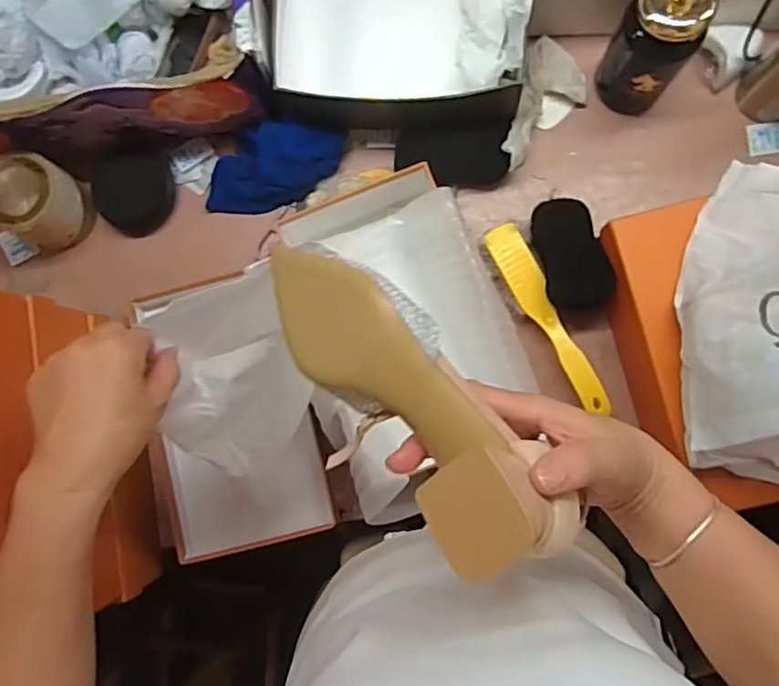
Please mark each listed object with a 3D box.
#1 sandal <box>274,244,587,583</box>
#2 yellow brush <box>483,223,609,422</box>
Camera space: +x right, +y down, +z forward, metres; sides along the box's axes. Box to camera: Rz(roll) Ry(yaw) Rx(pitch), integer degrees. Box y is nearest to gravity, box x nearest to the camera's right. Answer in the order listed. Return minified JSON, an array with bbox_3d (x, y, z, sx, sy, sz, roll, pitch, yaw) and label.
[{"bbox_3d":[0.006,0.026,0.348,0.071,0.070,0.232,-41,61,0],"label":"sandal"},{"bbox_3d":[0.163,-0.022,0.639,0.041,0.035,0.216,-27,84,2],"label":"yellow brush"}]

